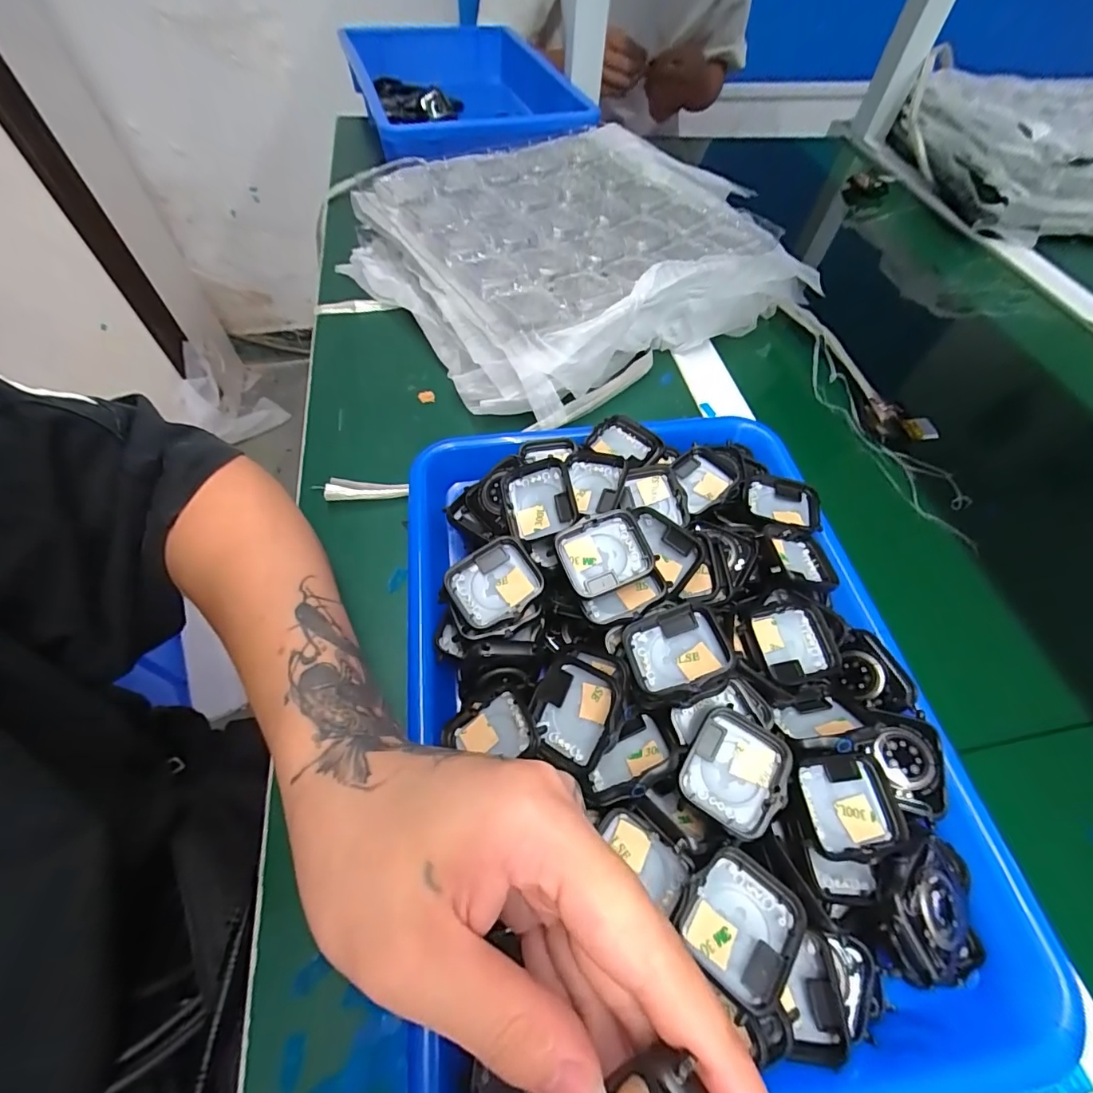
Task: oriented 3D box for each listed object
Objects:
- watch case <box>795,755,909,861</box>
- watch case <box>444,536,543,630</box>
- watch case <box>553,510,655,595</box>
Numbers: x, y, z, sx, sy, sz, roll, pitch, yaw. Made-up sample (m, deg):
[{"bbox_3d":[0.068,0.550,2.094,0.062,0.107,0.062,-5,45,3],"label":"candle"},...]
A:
[{"bbox_3d":[0.127,0.109,0.205,0.045,0.013,0.038,-2,58,-4],"label":"watch case"},{"bbox_3d":[-0.025,0.019,0.242,0.043,0.014,0.035,-32,64,-21],"label":"watch case"},{"bbox_3d":[0.029,0.004,0.241,0.042,0.008,0.035,-22,76,-3],"label":"watch case"}]

